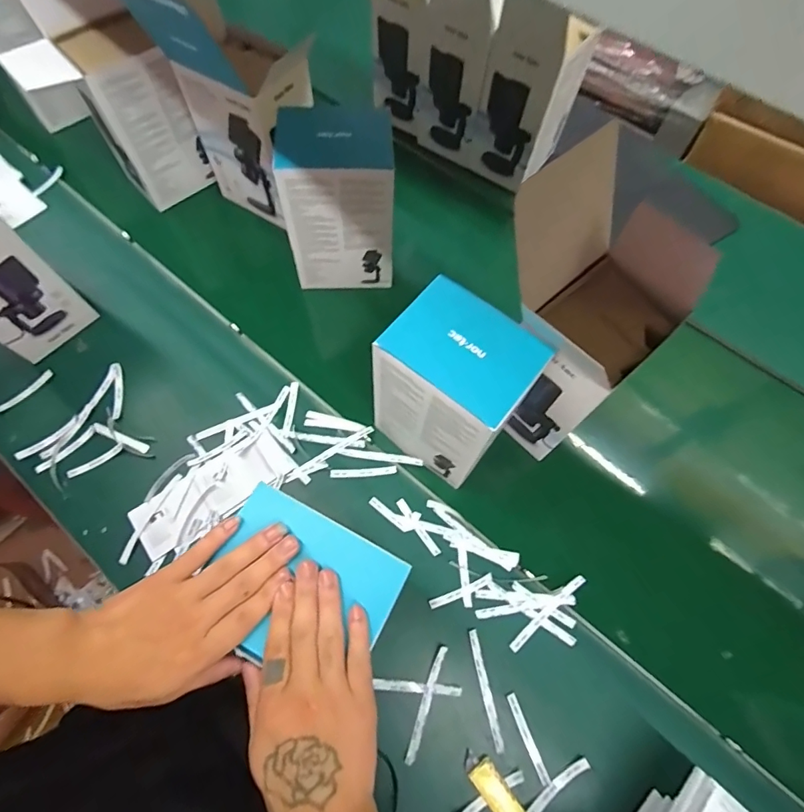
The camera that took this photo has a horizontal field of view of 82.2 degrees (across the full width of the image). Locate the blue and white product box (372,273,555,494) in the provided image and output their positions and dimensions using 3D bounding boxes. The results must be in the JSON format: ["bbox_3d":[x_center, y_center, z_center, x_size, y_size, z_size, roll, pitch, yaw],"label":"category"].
[{"bbox_3d":[0.058,-0.013,0.558,0.144,0.234,0.118,37,69,16],"label":"blue and white product box"}]

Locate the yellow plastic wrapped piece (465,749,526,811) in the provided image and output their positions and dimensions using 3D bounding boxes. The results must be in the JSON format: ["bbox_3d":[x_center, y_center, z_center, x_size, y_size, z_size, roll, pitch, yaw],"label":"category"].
[{"bbox_3d":[0.116,0.436,0.491,0.029,0.008,0.128,-34,72,-14],"label":"yellow plastic wrapped piece"}]

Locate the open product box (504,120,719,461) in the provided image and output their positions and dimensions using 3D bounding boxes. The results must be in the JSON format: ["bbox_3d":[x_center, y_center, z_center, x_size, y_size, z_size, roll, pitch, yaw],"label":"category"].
[{"bbox_3d":[0.194,-0.087,0.537,0.134,0.336,0.161,-39,73,-16],"label":"open product box"}]

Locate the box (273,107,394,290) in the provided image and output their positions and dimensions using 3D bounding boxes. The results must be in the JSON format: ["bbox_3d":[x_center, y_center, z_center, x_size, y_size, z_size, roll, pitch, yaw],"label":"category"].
[{"bbox_3d":[-0.091,-0.291,0.677,0.149,0.240,0.097,-2,67,-2],"label":"box"}]

